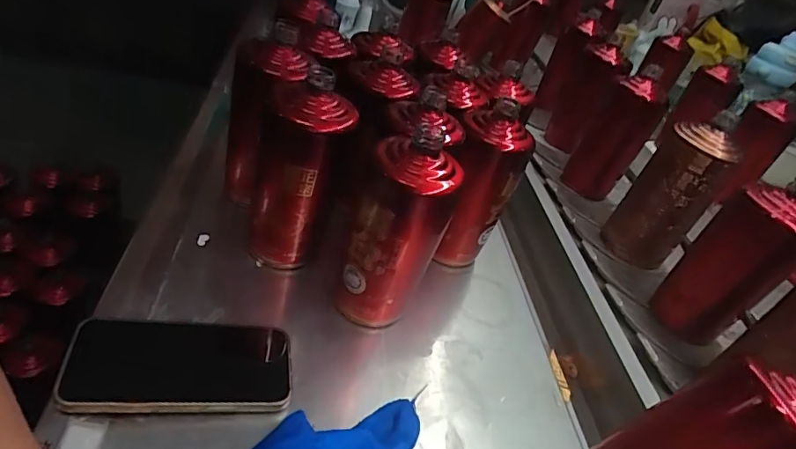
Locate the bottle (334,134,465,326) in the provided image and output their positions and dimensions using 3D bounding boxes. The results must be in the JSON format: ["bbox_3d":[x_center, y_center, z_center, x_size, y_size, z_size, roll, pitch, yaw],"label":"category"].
[{"bbox_3d":[-0.004,0.011,0.448,0.078,0.206,0.064,38,32,30],"label":"bottle"}]

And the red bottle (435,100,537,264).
[{"bbox_3d":[0.092,-0.030,0.554,0.074,0.193,0.070,17,45,12],"label":"red bottle"}]

